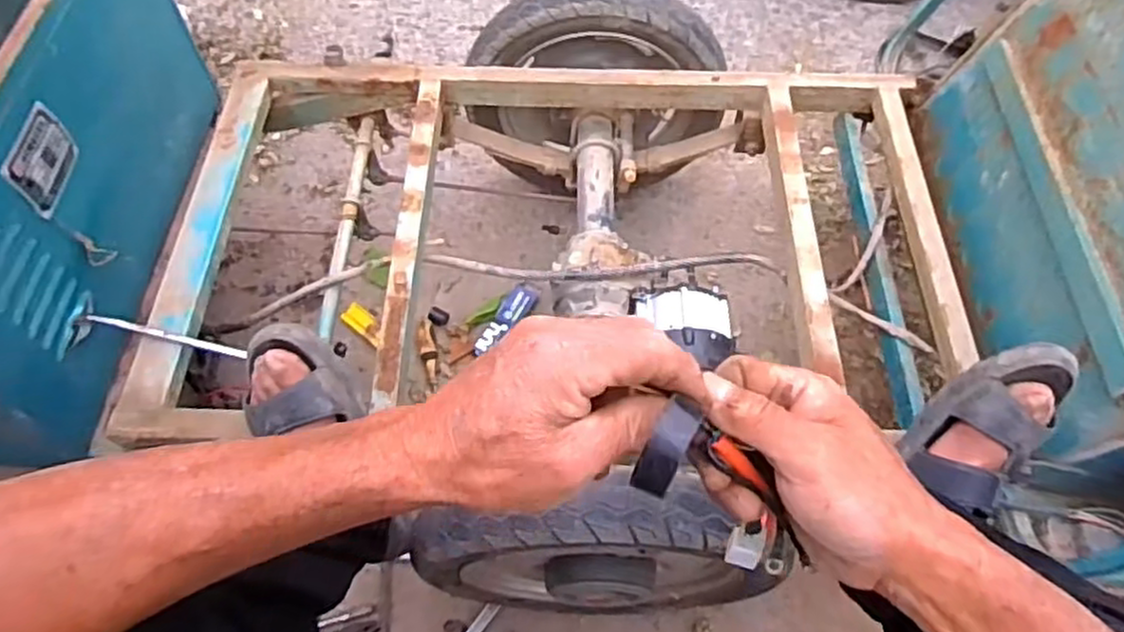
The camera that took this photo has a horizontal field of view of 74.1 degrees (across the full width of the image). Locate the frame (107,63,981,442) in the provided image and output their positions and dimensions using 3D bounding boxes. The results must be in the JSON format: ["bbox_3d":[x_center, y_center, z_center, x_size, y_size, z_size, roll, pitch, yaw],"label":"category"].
[{"bbox_3d":[0.016,-0.122,0.992,1.044,0.090,0.587,0,58,-2],"label":"frame"}]

